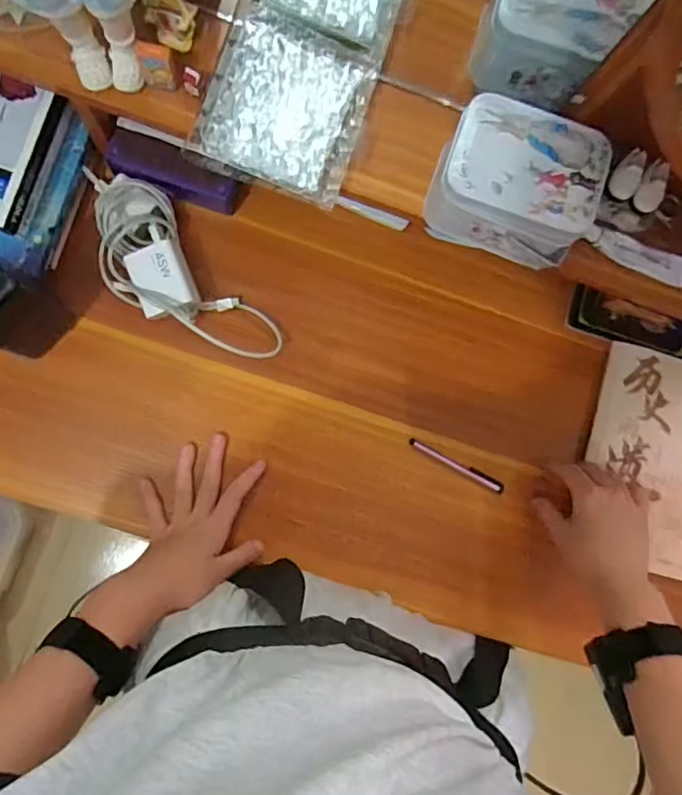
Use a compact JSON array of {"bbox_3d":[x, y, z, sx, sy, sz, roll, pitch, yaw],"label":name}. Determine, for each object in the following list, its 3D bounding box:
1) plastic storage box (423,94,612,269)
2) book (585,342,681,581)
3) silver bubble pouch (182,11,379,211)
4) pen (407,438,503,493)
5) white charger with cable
[{"bbox_3d":[0.125,-0.155,0.407,0.112,0.066,0.084,21,84,-8],"label":"plastic storage box"},{"bbox_3d":[0.316,0.064,0.558,0.145,0.016,0.207,16,85,-8],"label":"book"},{"bbox_3d":[-0.040,-0.207,0.408,0.109,0.019,0.111,19,84,-8],"label":"silver bubble pouch"},{"bbox_3d":[0.112,0.064,0.542,0.100,0.007,0.011,29,83,-7],"label":"pen"},{"bbox_3d":[-0.151,-0.106,0.501,0.086,0.042,0.212,-41,94,-9],"label":"white charger with cable"}]

